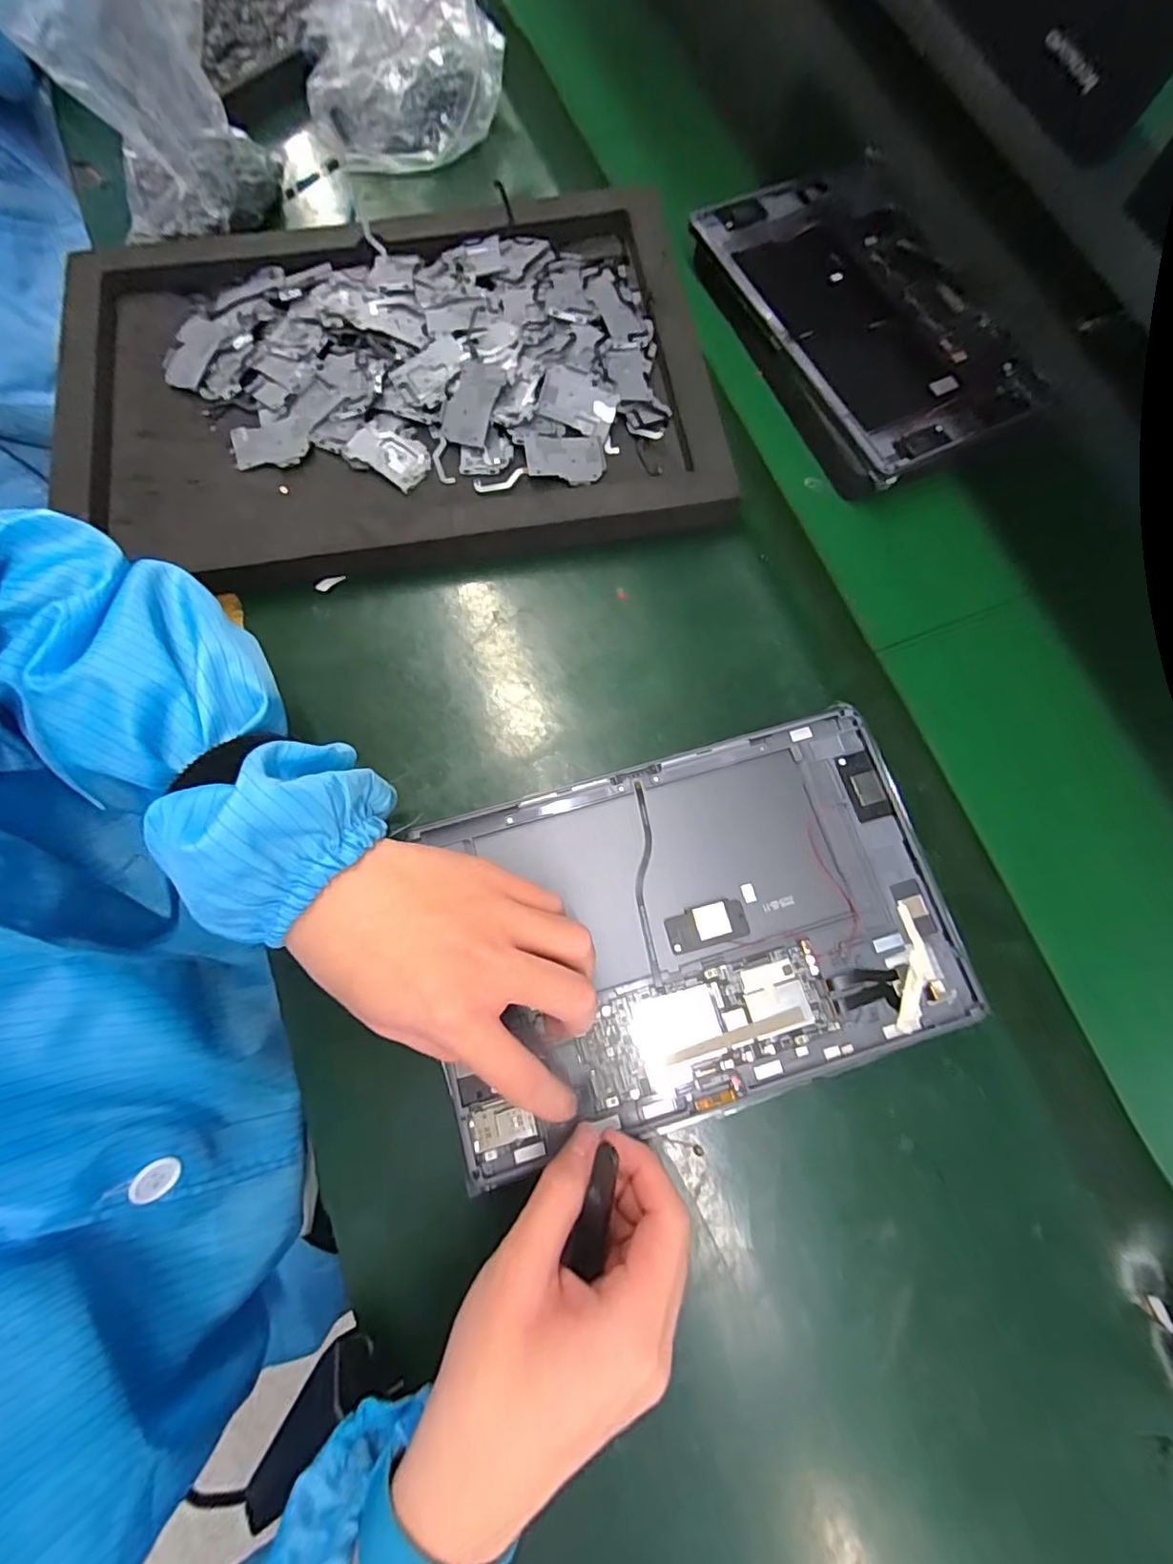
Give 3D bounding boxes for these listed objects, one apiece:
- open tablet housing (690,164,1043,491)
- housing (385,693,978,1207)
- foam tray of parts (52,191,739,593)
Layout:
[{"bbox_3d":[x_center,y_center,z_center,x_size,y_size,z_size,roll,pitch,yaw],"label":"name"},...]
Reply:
[{"bbox_3d":[0.208,-0.351,0.423,0.171,0.018,0.267,-26,78,-8],"label":"open tablet housing"},{"bbox_3d":[0.052,0.071,0.288,0.251,0.008,0.166,-16,77,-5],"label":"housing"},{"bbox_3d":[-0.131,-0.267,0.383,0.422,0.030,0.269,-9,77,-4],"label":"foam tray of parts"}]

